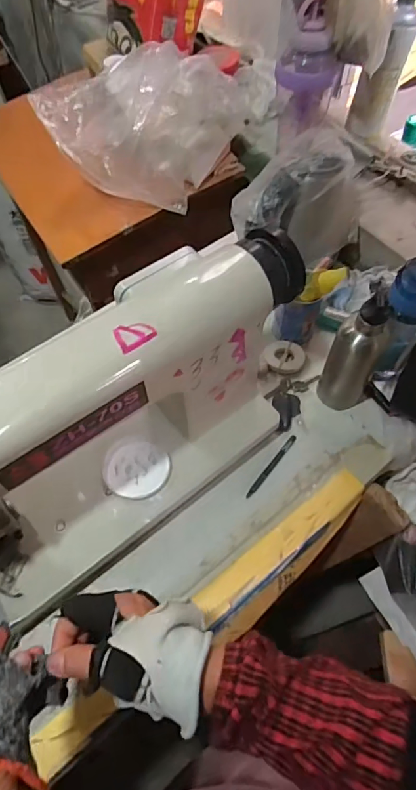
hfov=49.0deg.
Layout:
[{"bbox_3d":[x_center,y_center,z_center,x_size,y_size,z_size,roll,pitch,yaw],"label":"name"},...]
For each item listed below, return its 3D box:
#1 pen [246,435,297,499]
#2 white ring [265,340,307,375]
[{"bbox_3d":[0.097,0.106,0.690,0.009,0.006,0.124,35,66,19],"label":"pen"},{"bbox_3d":[0.132,-0.062,0.785,0.068,0.019,0.067,0,60,1],"label":"white ring"}]

